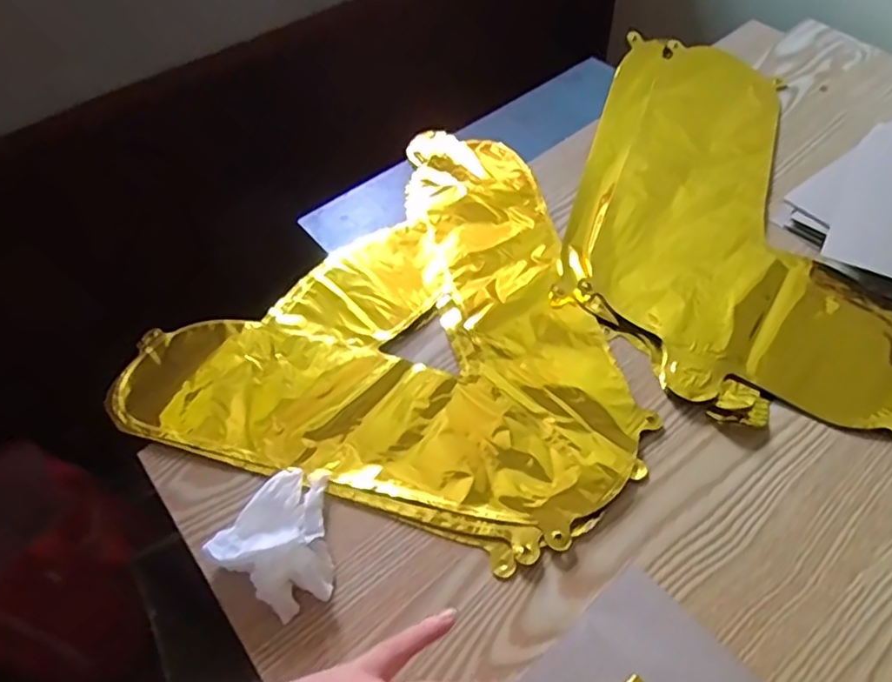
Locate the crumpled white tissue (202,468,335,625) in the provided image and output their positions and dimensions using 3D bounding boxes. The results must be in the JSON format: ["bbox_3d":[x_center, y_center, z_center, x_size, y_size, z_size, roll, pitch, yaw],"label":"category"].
[{"bbox_3d":[-0.090,0.118,0.376,0.068,0.030,0.076,33,63,24],"label":"crumpled white tissue"}]

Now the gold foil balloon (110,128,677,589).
[{"bbox_3d":[-0.014,-0.041,0.503,0.355,0.009,0.363,17,57,15],"label":"gold foil balloon"}]

